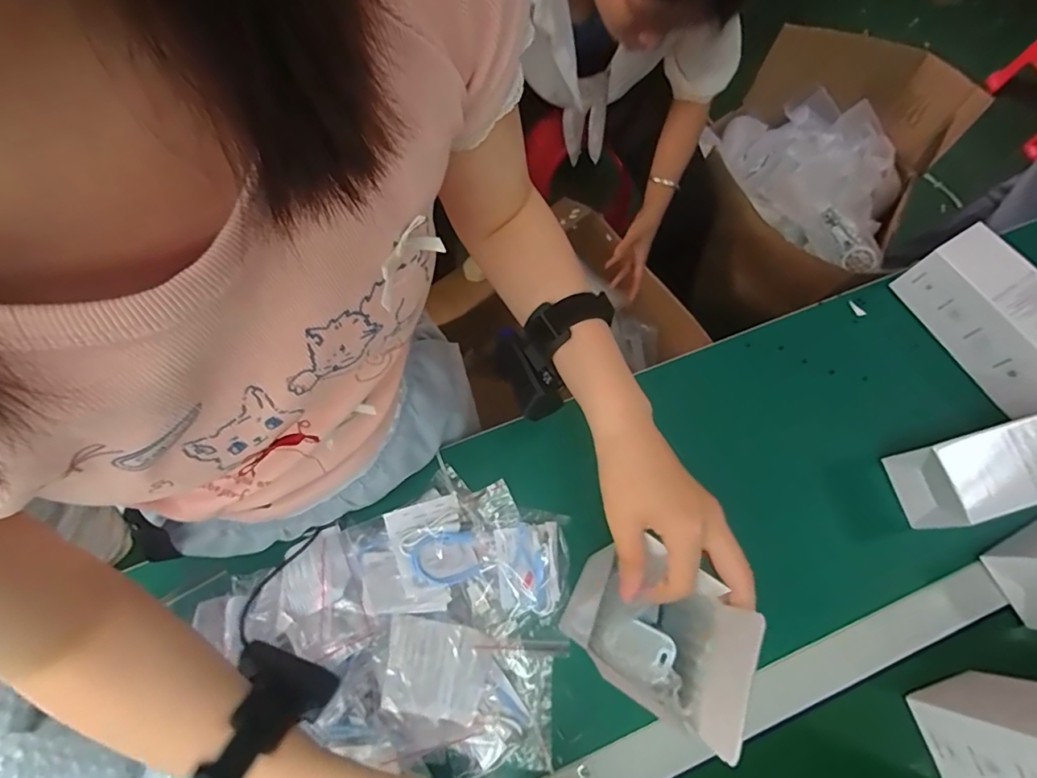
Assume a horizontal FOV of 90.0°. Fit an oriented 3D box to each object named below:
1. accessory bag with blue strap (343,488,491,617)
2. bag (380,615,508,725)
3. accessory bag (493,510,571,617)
[{"bbox_3d":[-0.088,0.148,0.469,0.111,0.015,0.096,-21,63,-26],"label":"accessory bag with blue strap"},{"bbox_3d":[-0.063,0.233,0.432,0.096,0.008,0.072,26,47,-20],"label":"bag"},{"bbox_3d":[0.013,0.162,0.487,0.068,0.011,0.088,-5,68,-3],"label":"accessory bag"}]

